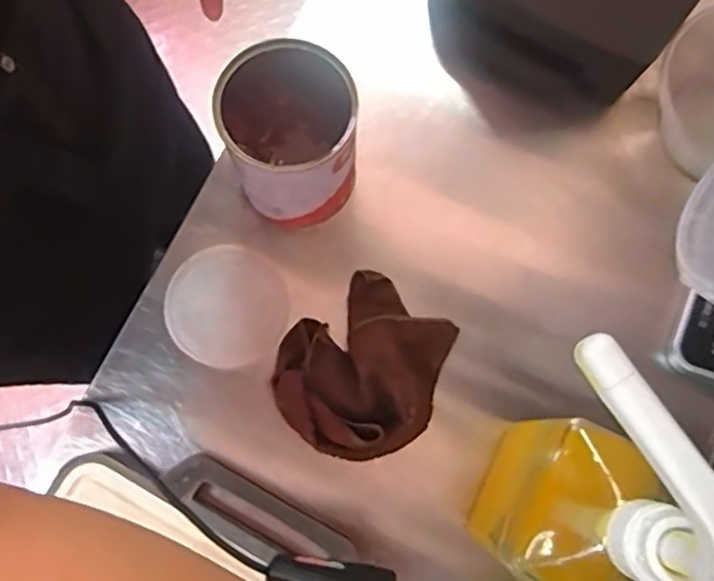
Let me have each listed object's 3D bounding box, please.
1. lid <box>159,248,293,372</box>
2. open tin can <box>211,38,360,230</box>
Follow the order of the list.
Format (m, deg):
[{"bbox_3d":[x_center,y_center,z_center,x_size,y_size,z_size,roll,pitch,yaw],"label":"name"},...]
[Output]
[{"bbox_3d":[-0.109,0.014,0.543,0.099,0.014,0.096,0,78,-1],"label":"lid"},{"bbox_3d":[-0.051,-0.116,0.504,0.094,0.124,0.104,3,78,0],"label":"open tin can"}]

